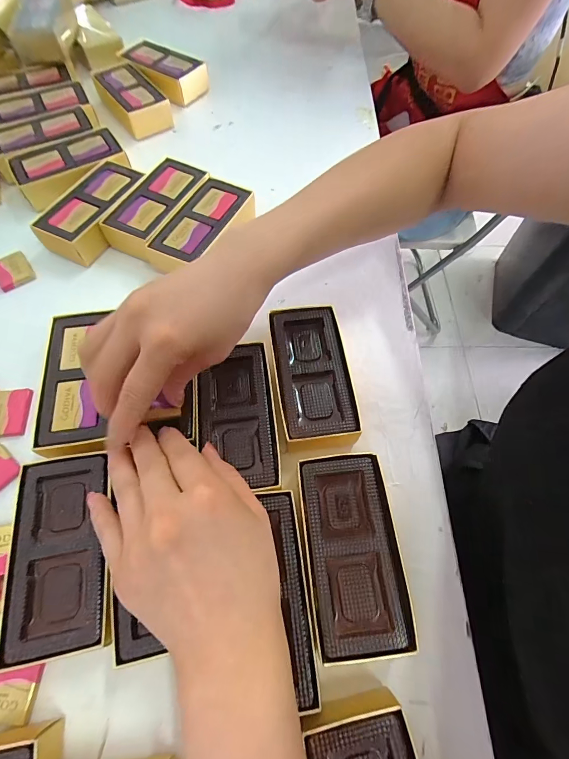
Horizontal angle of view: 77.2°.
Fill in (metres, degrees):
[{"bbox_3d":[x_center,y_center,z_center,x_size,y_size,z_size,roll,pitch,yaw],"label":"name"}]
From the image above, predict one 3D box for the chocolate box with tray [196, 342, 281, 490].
[{"bbox_3d":[-0.036,0.027,0.270,0.056,0.022,0.109,-6,67,-3],"label":"chocolate box with tray"}]

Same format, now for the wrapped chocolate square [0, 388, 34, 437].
[{"bbox_3d":[-0.224,0.026,0.287,0.033,0.005,0.040,-5,67,-3],"label":"wrapped chocolate square"}]

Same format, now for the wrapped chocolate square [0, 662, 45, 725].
[{"bbox_3d":[-0.168,0.183,0.212,0.041,0.008,0.030,3,66,1],"label":"wrapped chocolate square"}]

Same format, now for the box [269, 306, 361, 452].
[{"bbox_3d":[0.021,-0.002,0.291,0.058,0.033,0.116,-6,67,-4],"label":"box"}]

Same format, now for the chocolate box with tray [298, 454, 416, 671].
[{"bbox_3d":[0.044,0.108,0.235,0.060,0.031,0.117,-5,67,-3],"label":"chocolate box with tray"}]

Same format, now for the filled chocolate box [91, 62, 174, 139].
[{"bbox_3d":[-0.195,-0.360,0.457,0.061,0.028,0.115,-30,70,-13],"label":"filled chocolate box"}]

